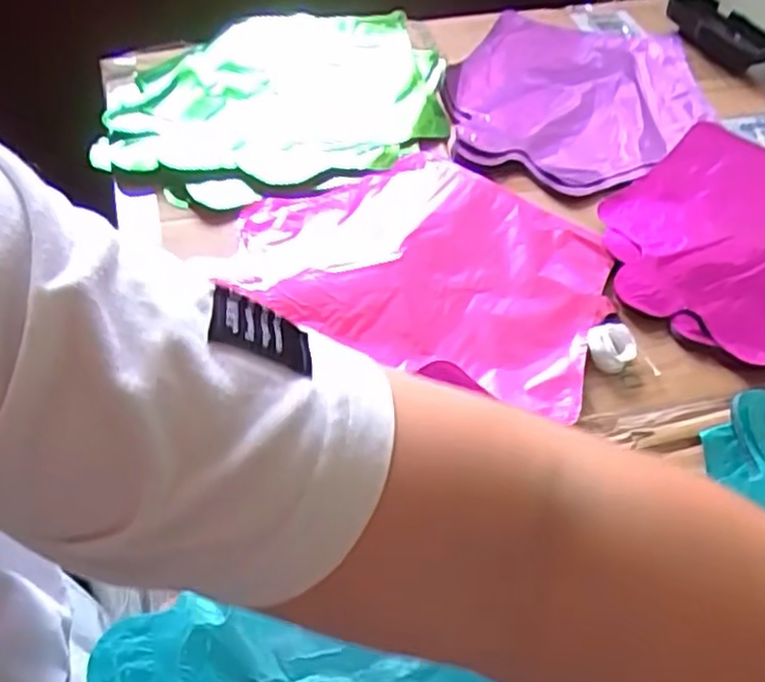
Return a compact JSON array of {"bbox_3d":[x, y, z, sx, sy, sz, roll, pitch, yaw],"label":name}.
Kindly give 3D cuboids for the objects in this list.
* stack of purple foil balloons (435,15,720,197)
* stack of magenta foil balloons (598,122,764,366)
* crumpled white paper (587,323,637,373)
[{"bbox_3d":[0.163,-0.212,0.603,0.199,0.019,0.261,18,51,11],"label":"stack of purple foil balloons"},{"bbox_3d":[0.284,-0.067,0.503,0.223,0.010,0.252,37,57,24],"label":"stack of magenta foil balloons"},{"bbox_3d":[0.138,0.002,0.434,0.028,0.014,0.029,24,52,15],"label":"crumpled white paper"}]

